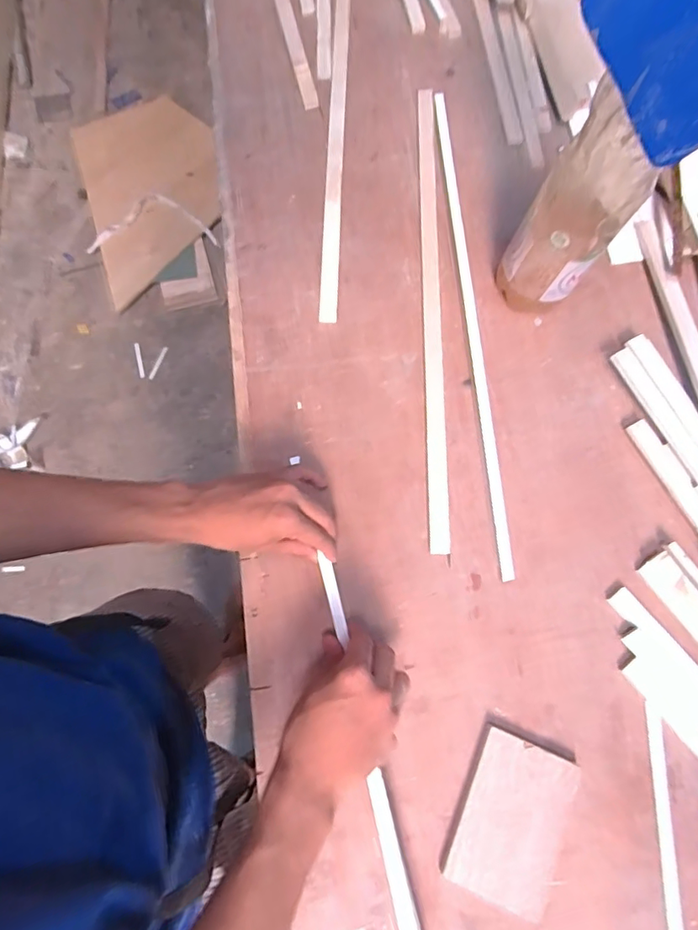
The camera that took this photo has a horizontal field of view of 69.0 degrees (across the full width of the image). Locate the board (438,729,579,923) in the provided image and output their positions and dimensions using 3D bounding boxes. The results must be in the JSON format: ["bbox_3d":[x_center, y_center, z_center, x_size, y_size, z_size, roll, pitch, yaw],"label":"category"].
[{"bbox_3d":[0.146,0.317,0.453,0.095,0.019,0.128,23,75,5],"label":"board"}]

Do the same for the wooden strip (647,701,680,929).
[{"bbox_3d":[0.280,0.391,0.438,0.015,0.008,0.328,3,74,0],"label":"wooden strip"}]

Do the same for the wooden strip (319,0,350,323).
[{"bbox_3d":[-0.015,-0.456,0.654,0.019,0.011,0.600,2,74,-1],"label":"wooden strip"}]

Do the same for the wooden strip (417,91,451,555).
[{"bbox_3d":[0.097,-0.198,0.591,0.022,0.007,0.589,2,74,-1],"label":"wooden strip"}]

